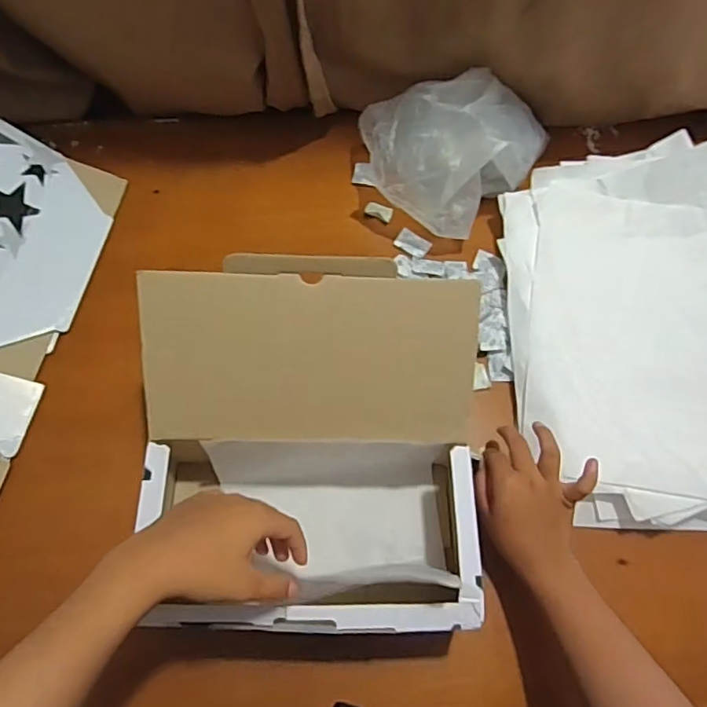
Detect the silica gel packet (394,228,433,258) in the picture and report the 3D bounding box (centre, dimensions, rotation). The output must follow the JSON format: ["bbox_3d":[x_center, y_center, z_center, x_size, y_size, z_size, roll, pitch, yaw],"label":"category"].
[{"bbox_3d":[0.075,-0.139,0.692,0.044,0.005,0.030,34,69,12],"label":"silica gel packet"}]

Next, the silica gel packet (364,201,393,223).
[{"bbox_3d":[0.032,-0.181,0.705,0.035,0.008,0.019,20,66,6],"label":"silica gel packet"}]

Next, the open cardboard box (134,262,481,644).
[{"bbox_3d":[-0.039,0.098,0.485,0.277,0.191,0.262,1,66,-2],"label":"open cardboard box"}]

